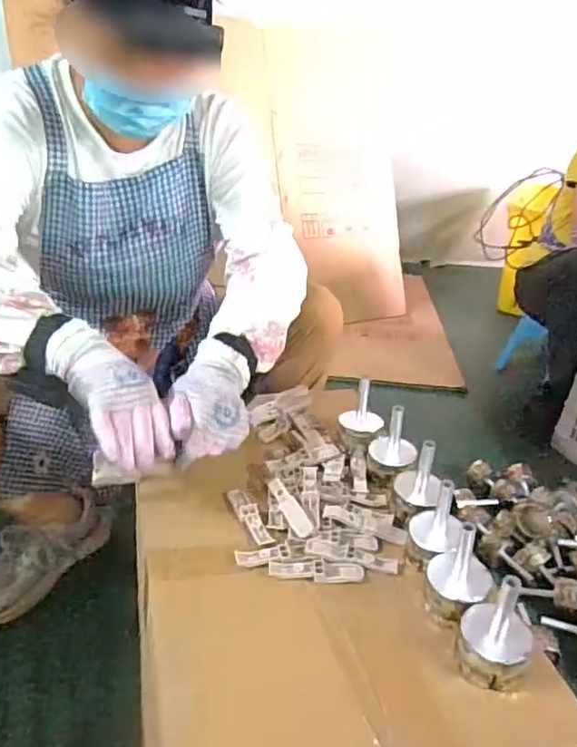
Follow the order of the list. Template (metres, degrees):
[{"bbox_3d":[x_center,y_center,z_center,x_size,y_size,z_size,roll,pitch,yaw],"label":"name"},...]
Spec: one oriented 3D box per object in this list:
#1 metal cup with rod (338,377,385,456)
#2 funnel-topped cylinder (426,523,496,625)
[{"bbox_3d":[0.100,0.056,0.805,0.050,0.081,0.053,4,28,-2],"label":"metal cup with rod"},{"bbox_3d":[0.166,0.193,0.577,0.063,0.090,0.062,14,29,15],"label":"funnel-topped cylinder"}]

